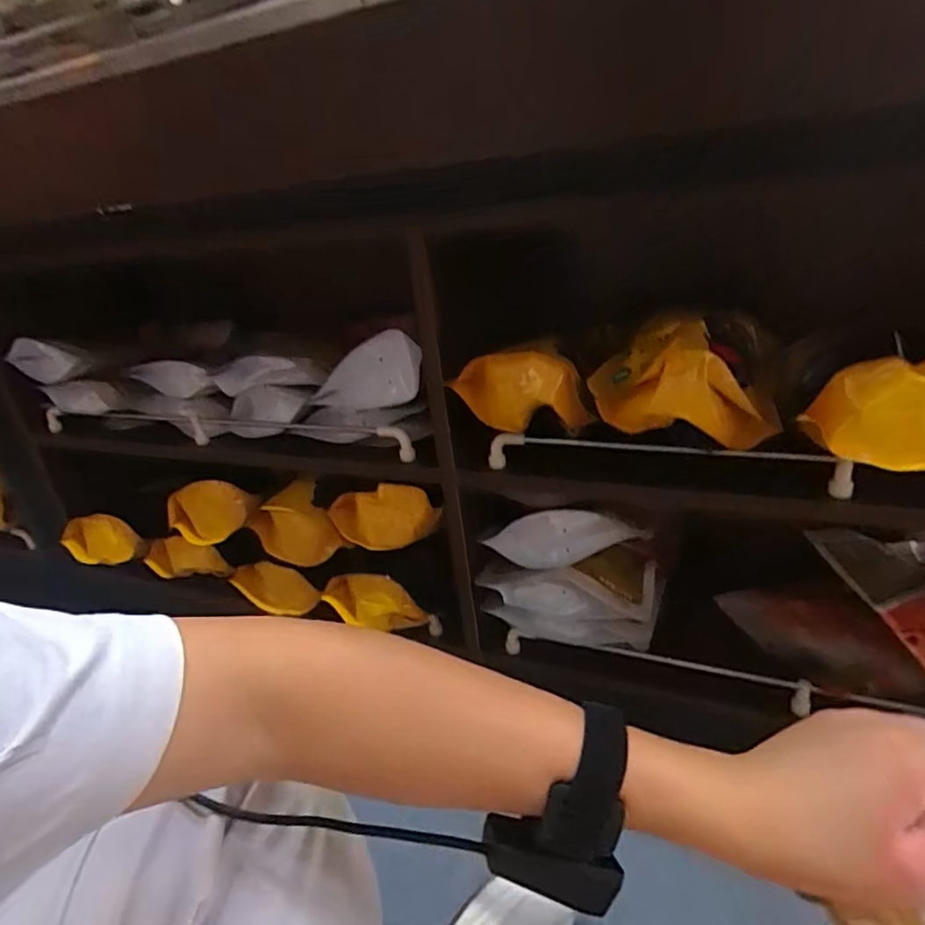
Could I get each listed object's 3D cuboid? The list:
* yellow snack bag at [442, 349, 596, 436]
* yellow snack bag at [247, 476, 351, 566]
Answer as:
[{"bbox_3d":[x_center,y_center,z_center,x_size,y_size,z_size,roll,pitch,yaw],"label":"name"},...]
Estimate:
[{"bbox_3d":[0.044,-0.054,0.456,0.107,0.059,0.020,4,27,24],"label":"yellow snack bag"},{"bbox_3d":[-0.170,0.064,0.620,0.119,0.087,0.030,2,26,20],"label":"yellow snack bag"}]

